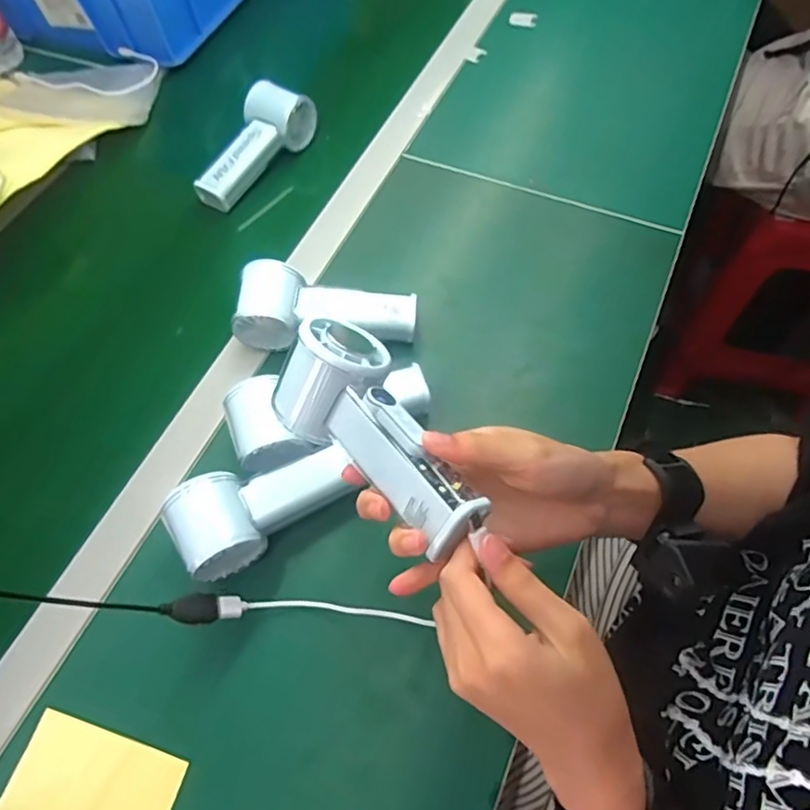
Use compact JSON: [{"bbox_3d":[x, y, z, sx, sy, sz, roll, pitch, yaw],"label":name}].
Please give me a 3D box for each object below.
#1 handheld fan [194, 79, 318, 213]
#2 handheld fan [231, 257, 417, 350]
[{"bbox_3d":[-0.158,-0.271,0.611,0.055,0.052,0.144,24,65,17],"label":"handheld fan"},{"bbox_3d":[-0.065,-0.080,0.496,0.145,0.060,0.050,3,61,6],"label":"handheld fan"}]

